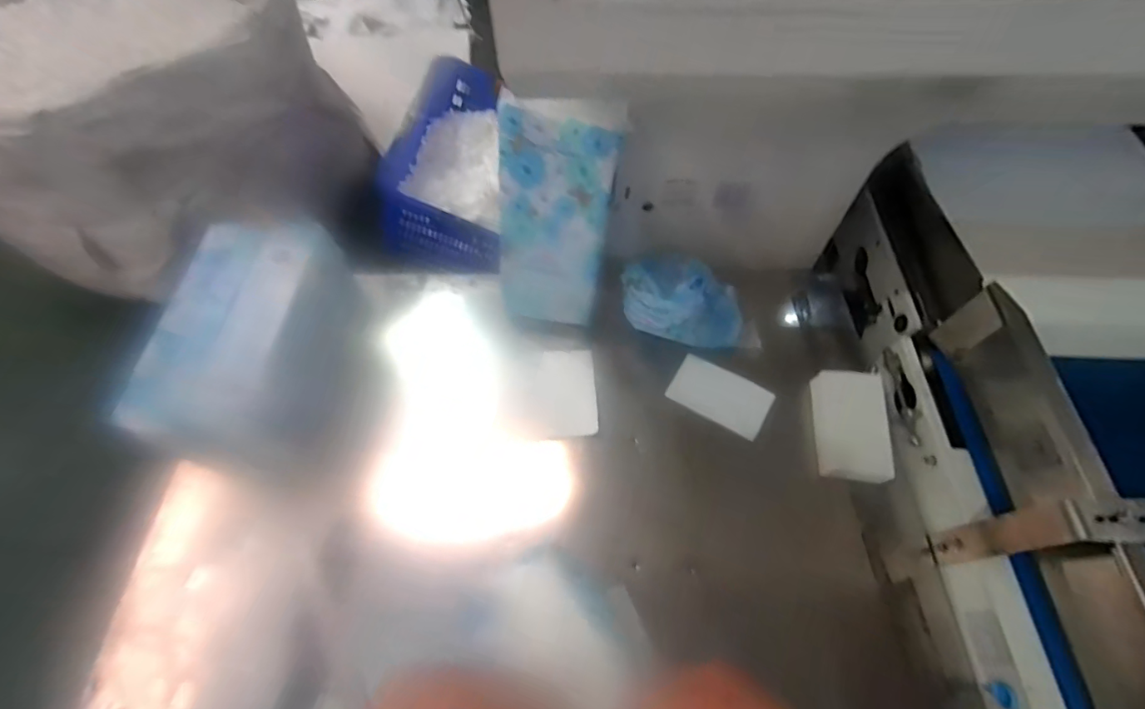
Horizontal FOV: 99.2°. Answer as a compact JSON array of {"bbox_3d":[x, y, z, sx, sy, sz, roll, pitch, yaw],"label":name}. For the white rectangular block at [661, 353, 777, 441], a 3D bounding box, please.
[{"bbox_3d":[0.244,0.066,0.805,0.155,0.014,0.094,30,63,16],"label":"white rectangular block"}]

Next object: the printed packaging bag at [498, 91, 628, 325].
[{"bbox_3d":[-0.029,-0.183,0.707,0.154,0.308,0.025,11,38,2],"label":"printed packaging bag"}]

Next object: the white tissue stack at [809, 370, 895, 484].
[{"bbox_3d":[0.419,0.105,0.729,0.090,0.060,0.163,7,59,4],"label":"white tissue stack"}]

